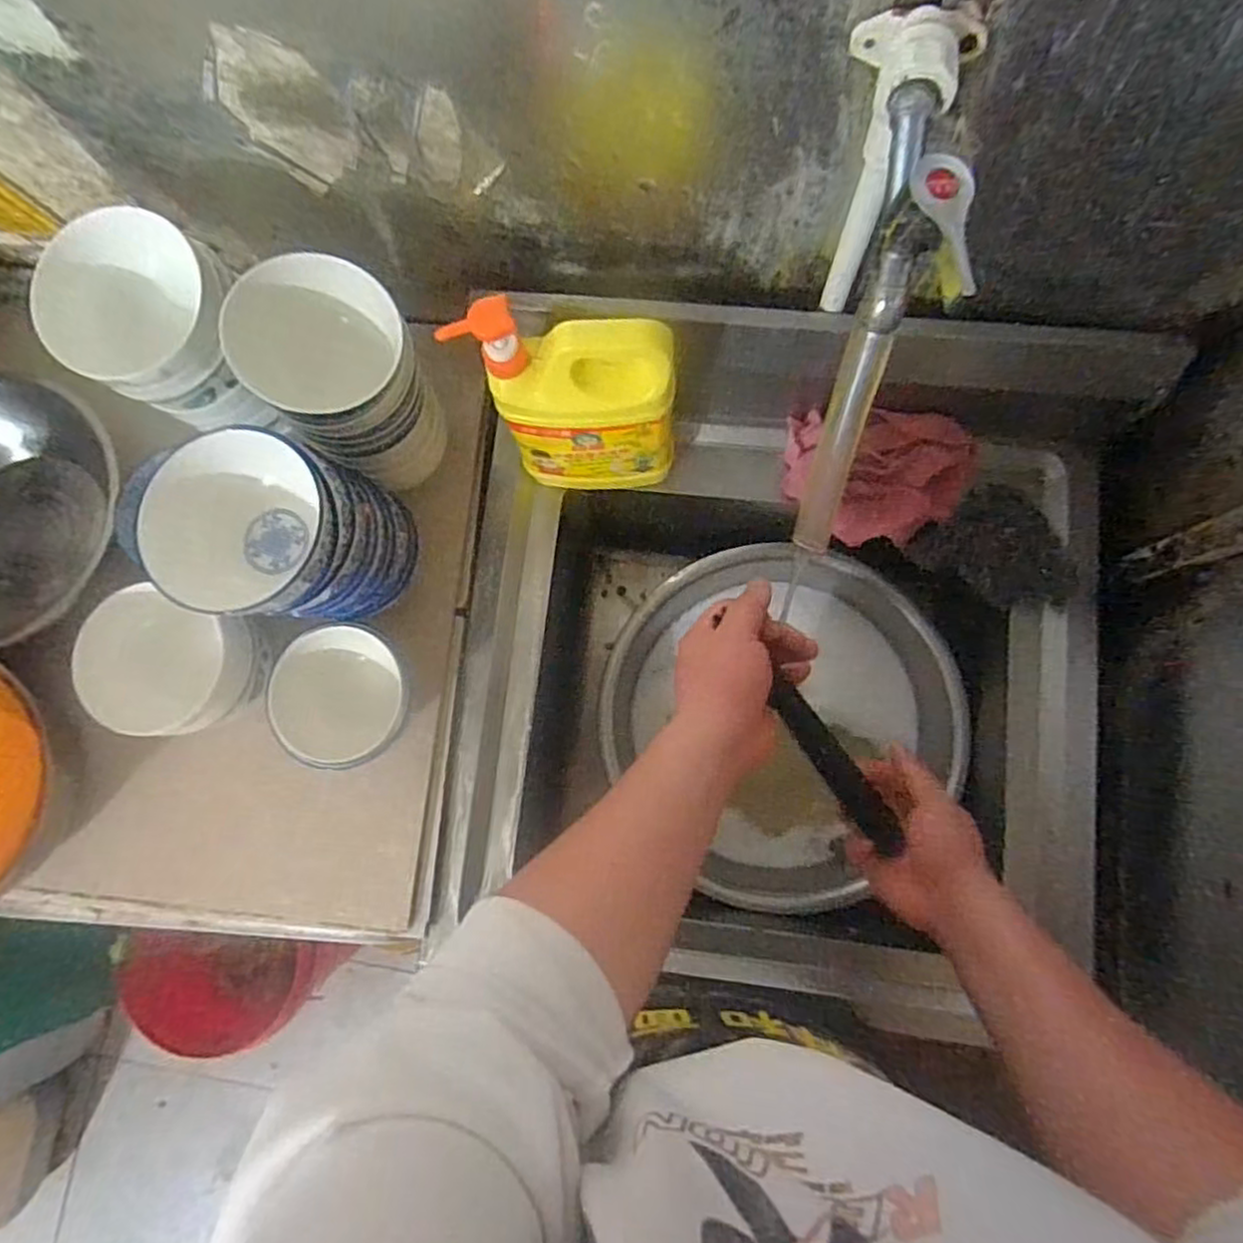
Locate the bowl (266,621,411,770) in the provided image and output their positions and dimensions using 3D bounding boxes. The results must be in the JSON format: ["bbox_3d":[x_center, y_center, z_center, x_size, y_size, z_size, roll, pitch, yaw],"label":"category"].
[{"bbox_3d":[-0.253,0.068,0.639,0.100,0.067,0.122,9,82,5],"label":"bowl"}]

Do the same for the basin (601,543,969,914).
[{"bbox_3d":[0.184,0.100,0.818,0.348,0.149,0.366,-1,81,4],"label":"basin"}]

